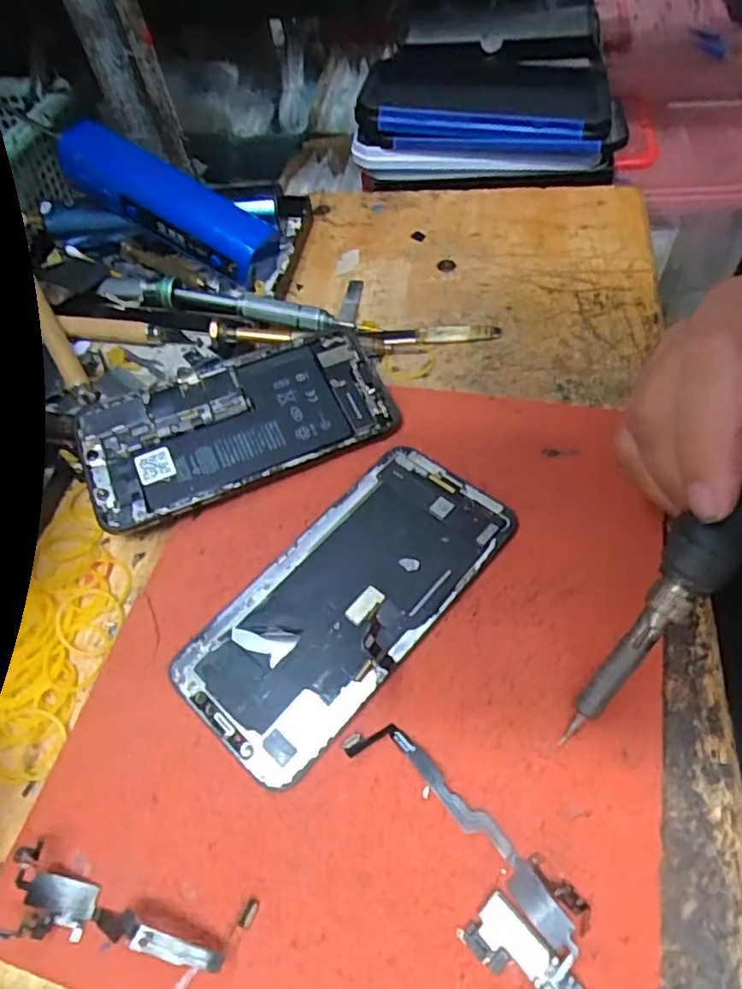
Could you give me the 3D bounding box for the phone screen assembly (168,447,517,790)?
[{"bbox_3d":[-0.010,0.039,0.235,0.068,0.006,0.140,36,66,25],"label":"phone screen assembly"}]

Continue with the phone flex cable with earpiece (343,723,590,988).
[{"bbox_3d":[0.027,0.111,0.182,0.095,0.005,0.032,37,66,25],"label":"phone flex cable with earpiece"}]

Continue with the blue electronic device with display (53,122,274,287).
[{"bbox_3d":[-0.120,-0.169,0.340,0.124,0.028,0.034,31,62,-1],"label":"blue electronic device with display"}]

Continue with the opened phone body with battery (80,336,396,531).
[{"bbox_3d":[-0.063,-0.035,0.277,0.139,0.004,0.070,-22,66,-12],"label":"opened phone body with battery"}]

